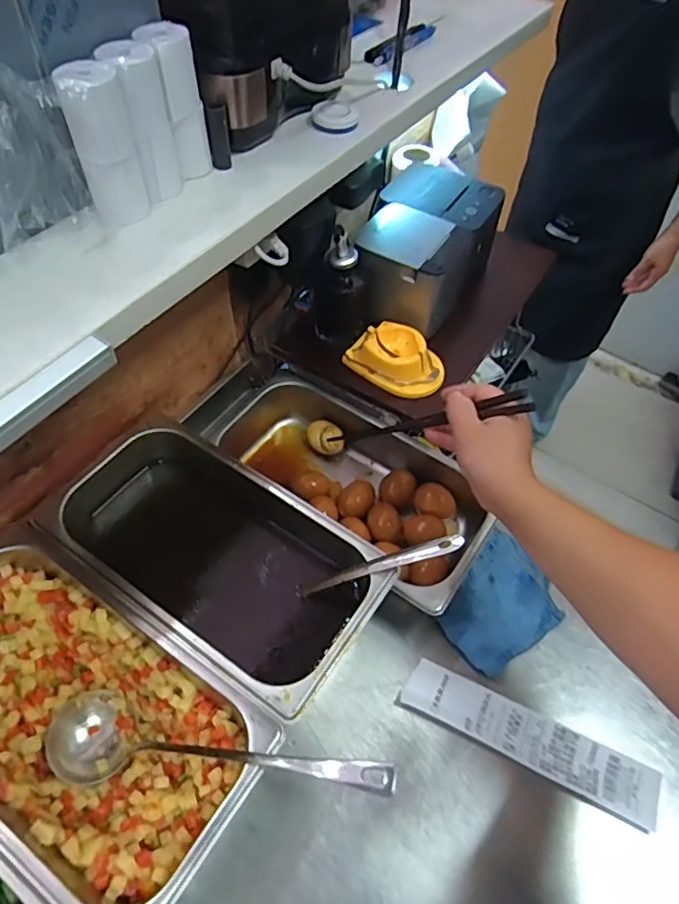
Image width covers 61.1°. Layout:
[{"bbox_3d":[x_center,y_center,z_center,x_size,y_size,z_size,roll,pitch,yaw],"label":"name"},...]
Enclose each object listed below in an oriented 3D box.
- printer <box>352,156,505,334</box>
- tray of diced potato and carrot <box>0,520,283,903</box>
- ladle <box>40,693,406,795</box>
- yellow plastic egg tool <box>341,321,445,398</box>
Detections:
[{"bbox_3d":[0.105,-0.255,0.745,0.140,0.111,0.235,22,56,16],"label":"printer"},{"bbox_3d":[-0.227,0.223,0.496,0.329,0.085,0.180,29,59,20],"label":"tray of diced potato and carrot"},{"bbox_3d":[-0.103,0.237,0.458,0.297,0.043,0.068,-6,51,21],"label":"ladle"},{"bbox_3d":[0.067,-0.110,0.683,0.110,0.045,0.067,28,58,19],"label":"yellow plastic egg tool"}]

